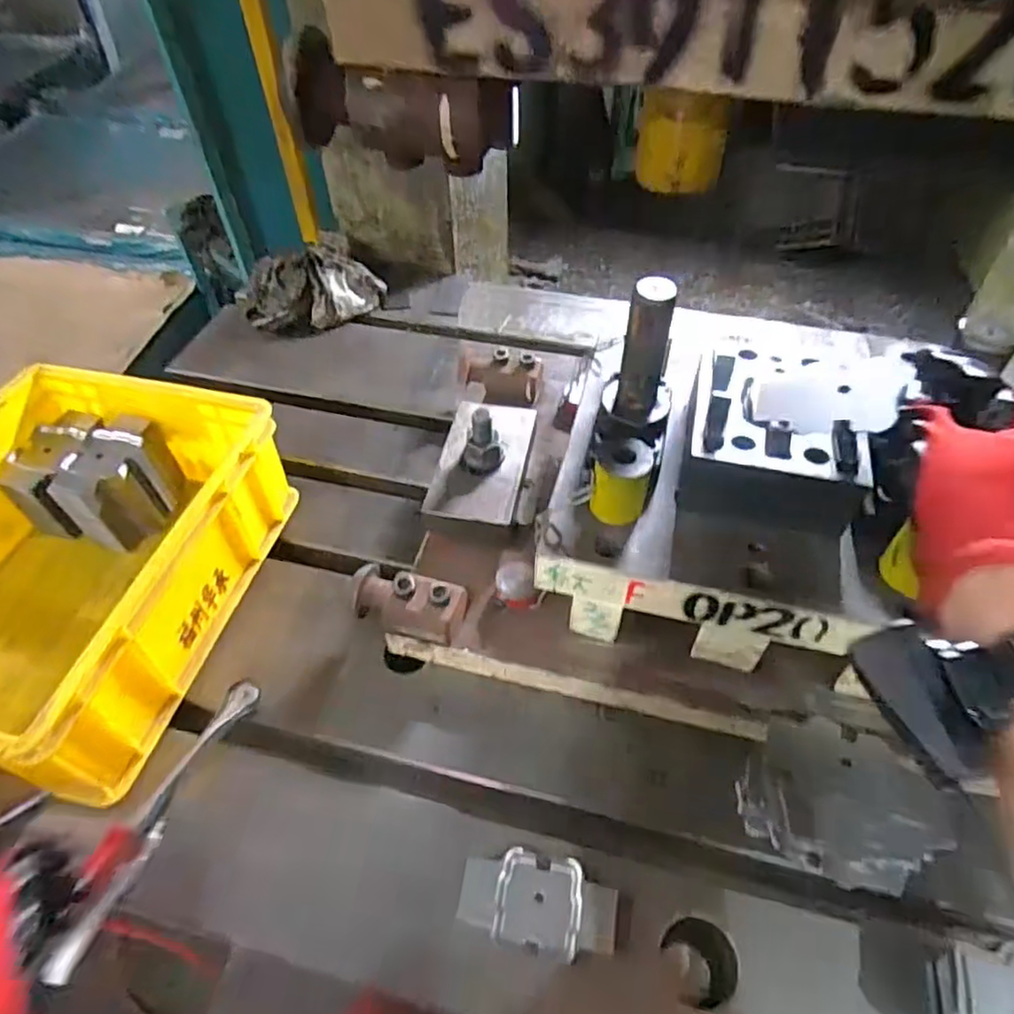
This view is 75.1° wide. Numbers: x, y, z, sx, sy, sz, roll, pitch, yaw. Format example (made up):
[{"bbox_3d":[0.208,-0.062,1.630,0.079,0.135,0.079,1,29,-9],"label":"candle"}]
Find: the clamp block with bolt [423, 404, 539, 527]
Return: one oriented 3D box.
[{"bbox_3d":[-0.020,-0.056,0.615,0.083,0.061,0.151,8,50,8],"label":"clamp block with bolt"}]

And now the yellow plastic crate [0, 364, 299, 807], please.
[{"bbox_3d":[-0.375,0.047,0.564,0.269,0.131,0.336,10,50,10],"label":"yellow plastic crate"}]

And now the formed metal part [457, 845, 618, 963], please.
[{"bbox_3d":[0.021,0.267,0.445,0.103,0.011,0.056,7,50,7],"label":"formed metal part"}]

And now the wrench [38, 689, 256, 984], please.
[{"bbox_3d":[-0.255,0.226,0.492,0.021,0.022,0.212,18,58,16],"label":"wrench"}]

